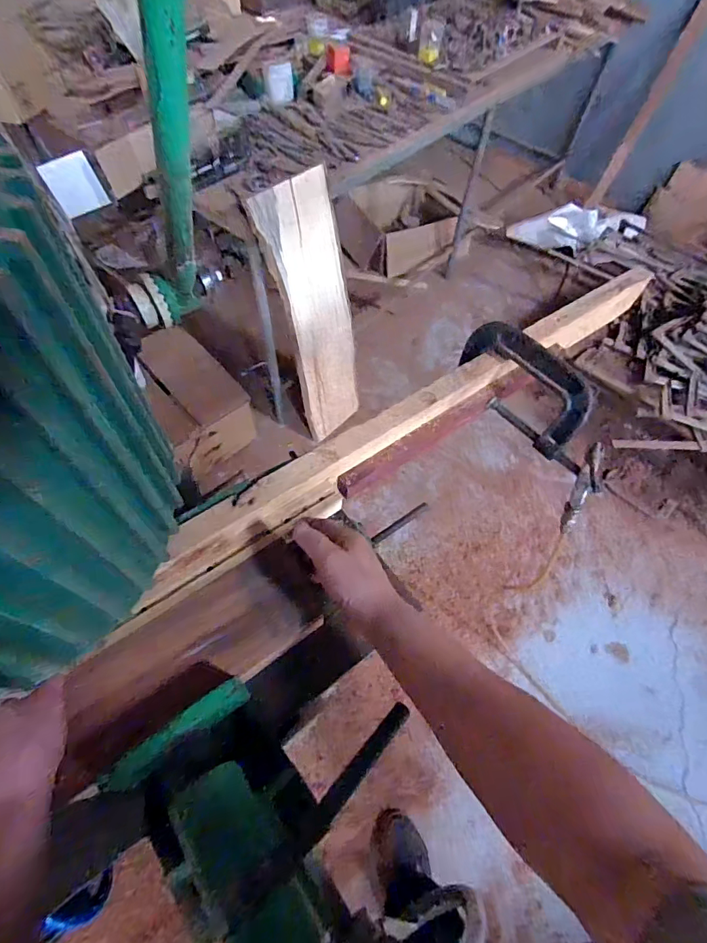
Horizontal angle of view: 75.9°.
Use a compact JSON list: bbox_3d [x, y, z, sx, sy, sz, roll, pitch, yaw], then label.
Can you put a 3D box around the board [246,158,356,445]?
[{"bbox_3d":[-0.100,-0.444,1.388,0.035,0.789,0.248,33,63,29],"label":"board"}]

